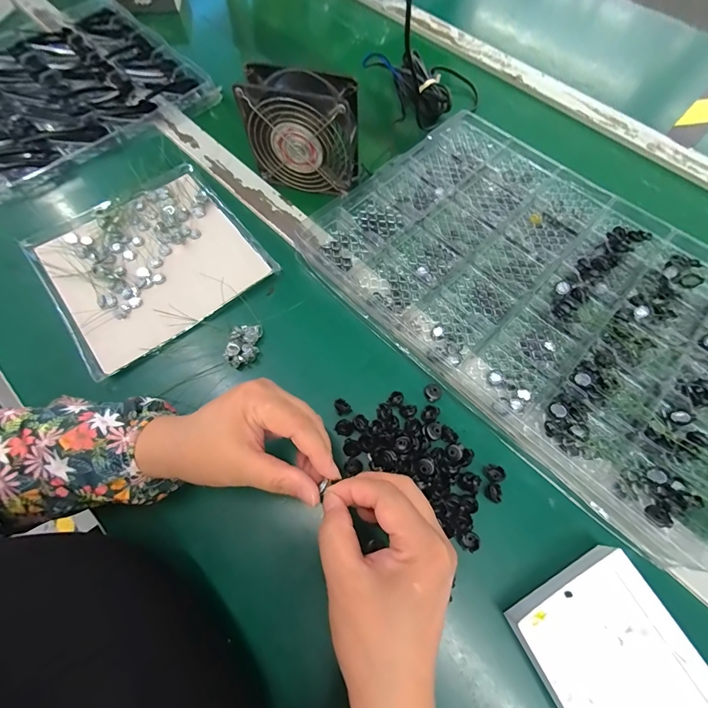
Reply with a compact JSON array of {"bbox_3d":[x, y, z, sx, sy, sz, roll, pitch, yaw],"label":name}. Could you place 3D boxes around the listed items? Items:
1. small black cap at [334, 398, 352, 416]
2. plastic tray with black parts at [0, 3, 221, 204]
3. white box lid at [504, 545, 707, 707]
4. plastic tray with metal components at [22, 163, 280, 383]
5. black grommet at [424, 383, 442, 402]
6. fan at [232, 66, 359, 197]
[{"bbox_3d":[-0.011,0.049,0.327,0.013,0.007,0.015,-28,70,-15],"label":"small black cap"},{"bbox_3d":[-0.450,-0.349,0.485,0.406,0.031,0.308,-40,72,-16],"label":"plastic tray with black parts"},{"bbox_3d":[0.205,0.241,0.243,0.109,0.025,0.174,-26,69,-14],"label":"white box lid"},{"bbox_3d":[-0.219,-0.104,0.381,0.200,0.016,0.202,-36,71,-14],"label":"plastic tray with metal components"},{"bbox_3d":[0.075,0.036,0.336,0.016,0.005,0.016,1,65,-2],"label":"black grommet"},{"bbox_3d":[-0.057,-0.245,0.399,0.120,0.111,0.048,17,65,4],"label":"fan"}]

